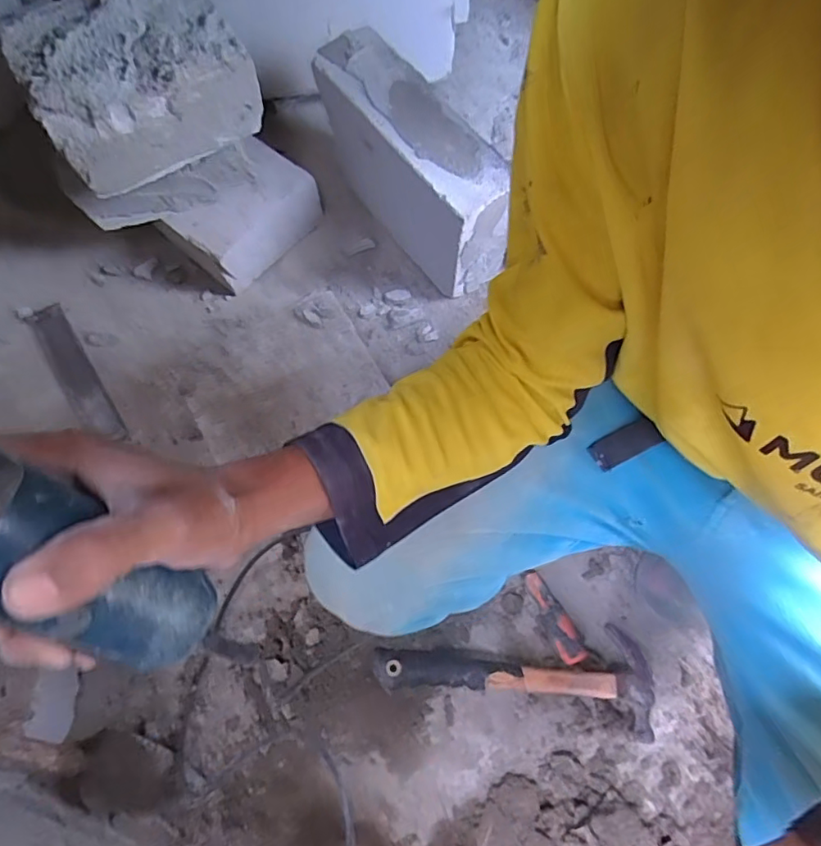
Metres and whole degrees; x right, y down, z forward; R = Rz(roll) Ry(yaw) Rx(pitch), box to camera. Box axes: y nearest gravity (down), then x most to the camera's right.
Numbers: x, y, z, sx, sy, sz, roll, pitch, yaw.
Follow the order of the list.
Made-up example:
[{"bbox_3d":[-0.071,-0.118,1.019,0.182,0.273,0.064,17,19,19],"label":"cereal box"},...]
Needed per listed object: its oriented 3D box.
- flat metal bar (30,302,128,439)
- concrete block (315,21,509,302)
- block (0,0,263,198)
[{"bbox_3d":[-0.509,-0.077,0.849,0.054,0.013,0.256,-33,73,-10],"label":"flat metal bar"},{"bbox_3d":[0.002,-0.370,0.841,0.121,0.213,0.338,-40,74,-12],"label":"concrete block"},{"bbox_3d":[-0.339,-0.431,0.699,0.241,0.114,0.195,-29,73,-9],"label":"block"}]

